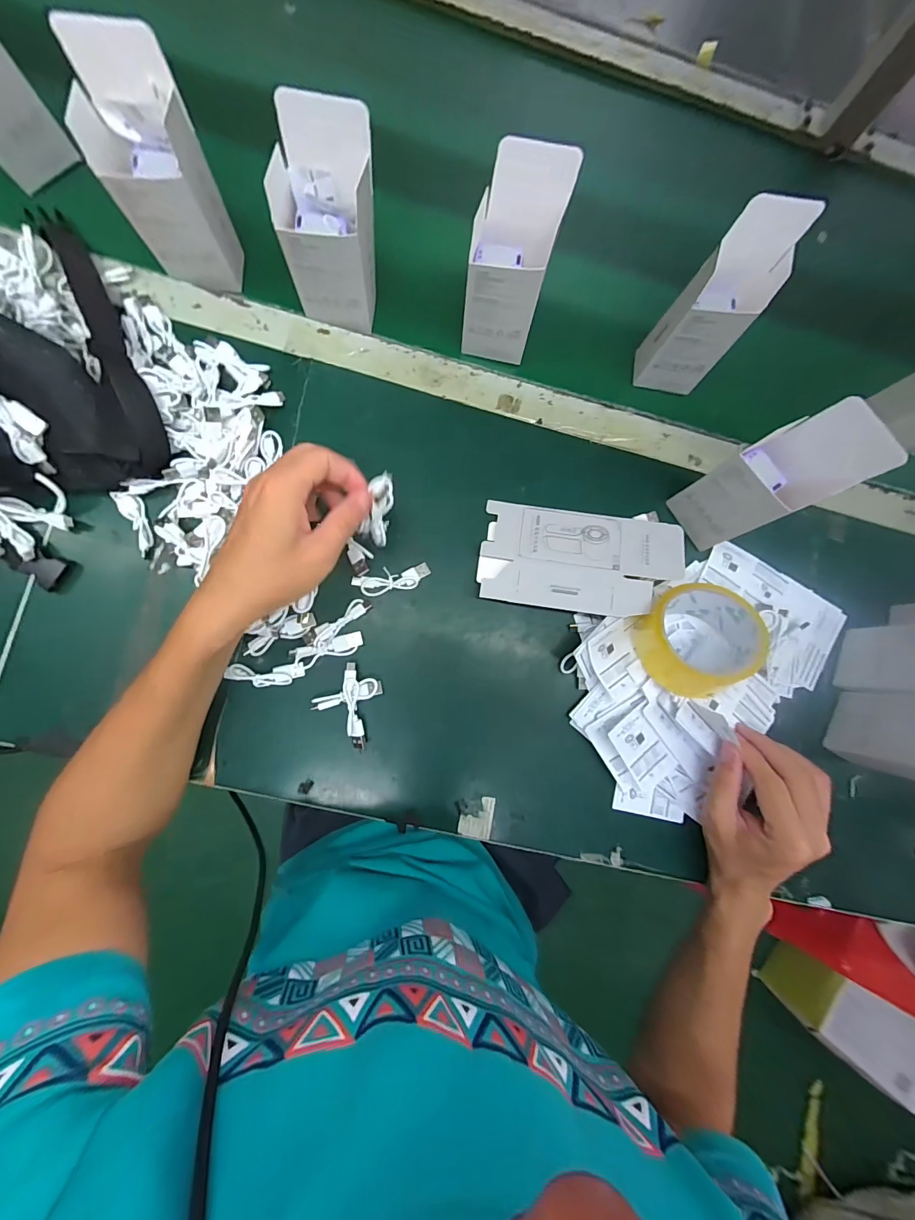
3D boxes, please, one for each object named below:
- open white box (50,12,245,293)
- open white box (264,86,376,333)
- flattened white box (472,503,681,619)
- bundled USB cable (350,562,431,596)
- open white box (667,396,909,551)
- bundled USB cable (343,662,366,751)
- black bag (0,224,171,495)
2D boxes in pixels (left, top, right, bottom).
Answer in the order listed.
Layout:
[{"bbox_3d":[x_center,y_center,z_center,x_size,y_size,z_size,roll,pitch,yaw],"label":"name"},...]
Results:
[{"bbox_3d":[-0.237,-0.347,0.339,0.076,0.139,0.057,7,85,-6],"label":"open white box"},{"bbox_3d":[-0.106,-0.313,0.350,0.070,0.145,0.049,8,85,-6],"label":"open white box"},{"bbox_3d":[0.117,-0.048,0.404,0.186,0.007,0.099,7,77,3],"label":"flattened white box"},{"bbox_3d":[-0.062,-0.028,0.403,0.073,0.005,0.022,-12,87,-7],"label":"bundled USB cable"},{"bbox_3d":[0.254,-0.104,0.356,0.048,0.161,0.064,-36,90,-7],"label":"open white box"},{"bbox_3d":[-0.093,0.085,0.375,0.013,0.008,0.075,-7,87,-7],"label":"bundled USB cable"},{"bbox_3d":[-0.437,-0.181,0.339,0.321,0.056,0.250,-24,89,-7],"label":"black bag"}]

